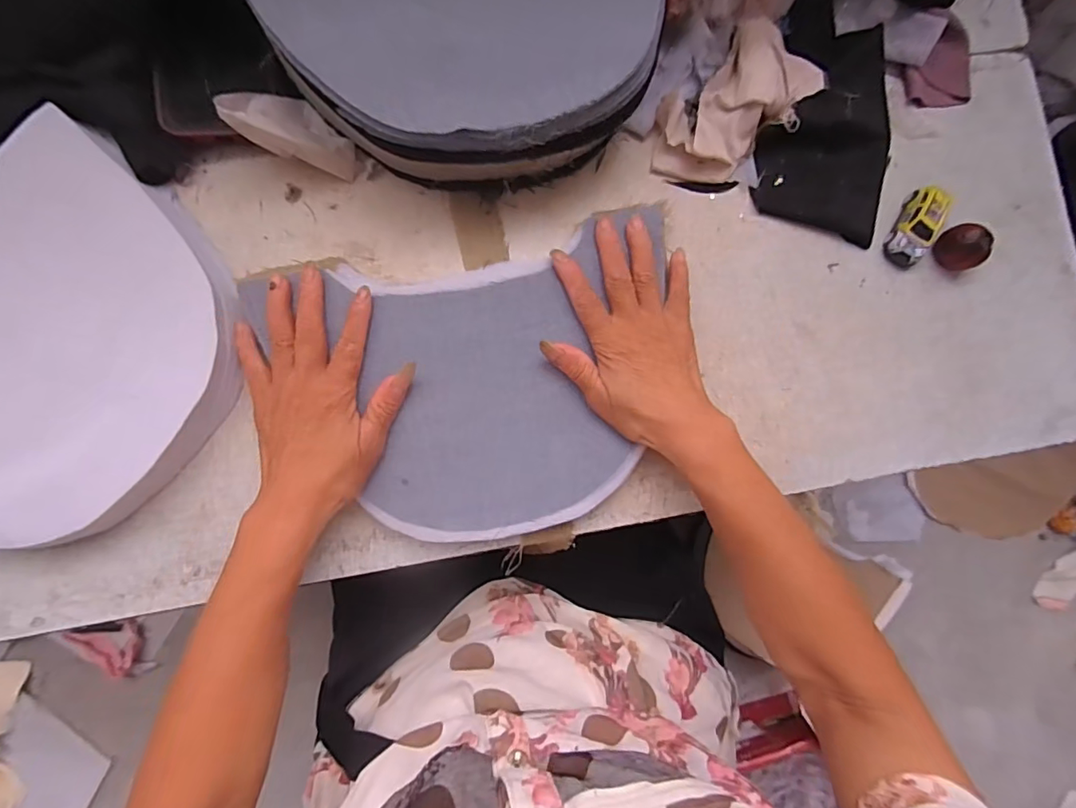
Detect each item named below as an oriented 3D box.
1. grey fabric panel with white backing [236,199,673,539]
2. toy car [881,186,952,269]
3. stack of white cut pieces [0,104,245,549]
[{"bbox_3d":[-0.036,-0.012,0.366,0.288,0.011,0.207,-12,87,-6],"label":"grey fabric panel with white backing"},{"bbox_3d":[0.305,-0.142,0.416,0.029,0.022,0.064,28,84,-2],"label":"toy car"},{"bbox_3d":[-0.330,-0.025,0.344,0.208,0.041,0.275,37,84,-1],"label":"stack of white cut pieces"}]

